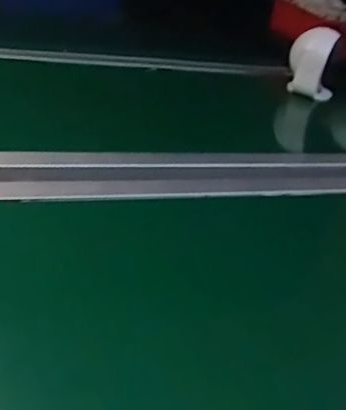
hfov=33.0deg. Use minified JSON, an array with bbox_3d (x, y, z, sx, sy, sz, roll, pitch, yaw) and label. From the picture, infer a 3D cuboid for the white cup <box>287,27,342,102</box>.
[{"bbox_3d":[0.312,-0.322,1.308,0.089,0.134,0.130,13,30,2],"label":"white cup"}]

